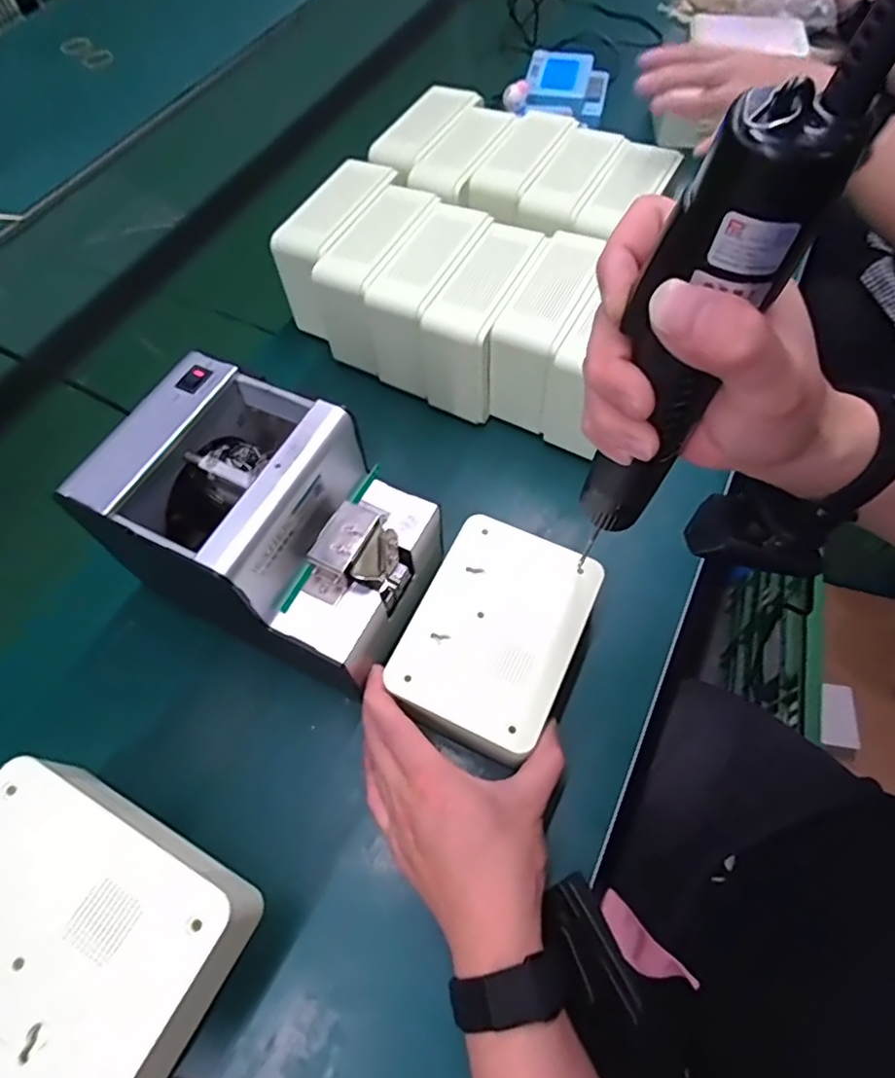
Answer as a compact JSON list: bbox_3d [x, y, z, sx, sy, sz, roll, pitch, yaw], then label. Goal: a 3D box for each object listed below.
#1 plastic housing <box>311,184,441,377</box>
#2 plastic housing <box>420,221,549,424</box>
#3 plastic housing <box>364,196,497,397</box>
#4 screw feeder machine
[{"bbox_3d":[-0.055,-0.232,0.559,0.066,0.111,0.149,24,64,16],"label":"plastic housing"},{"bbox_3d":[0.034,-0.190,0.524,0.058,0.097,0.137,22,64,14],"label":"plastic housing"},{"bbox_3d":[-0.011,-0.209,0.540,0.064,0.107,0.143,24,64,16],"label":"plastic housing"},{"bbox_3d":[-0.108,-0.014,0.393,0.178,0.115,0.126,19,63,13],"label":"screw feeder machine"}]

